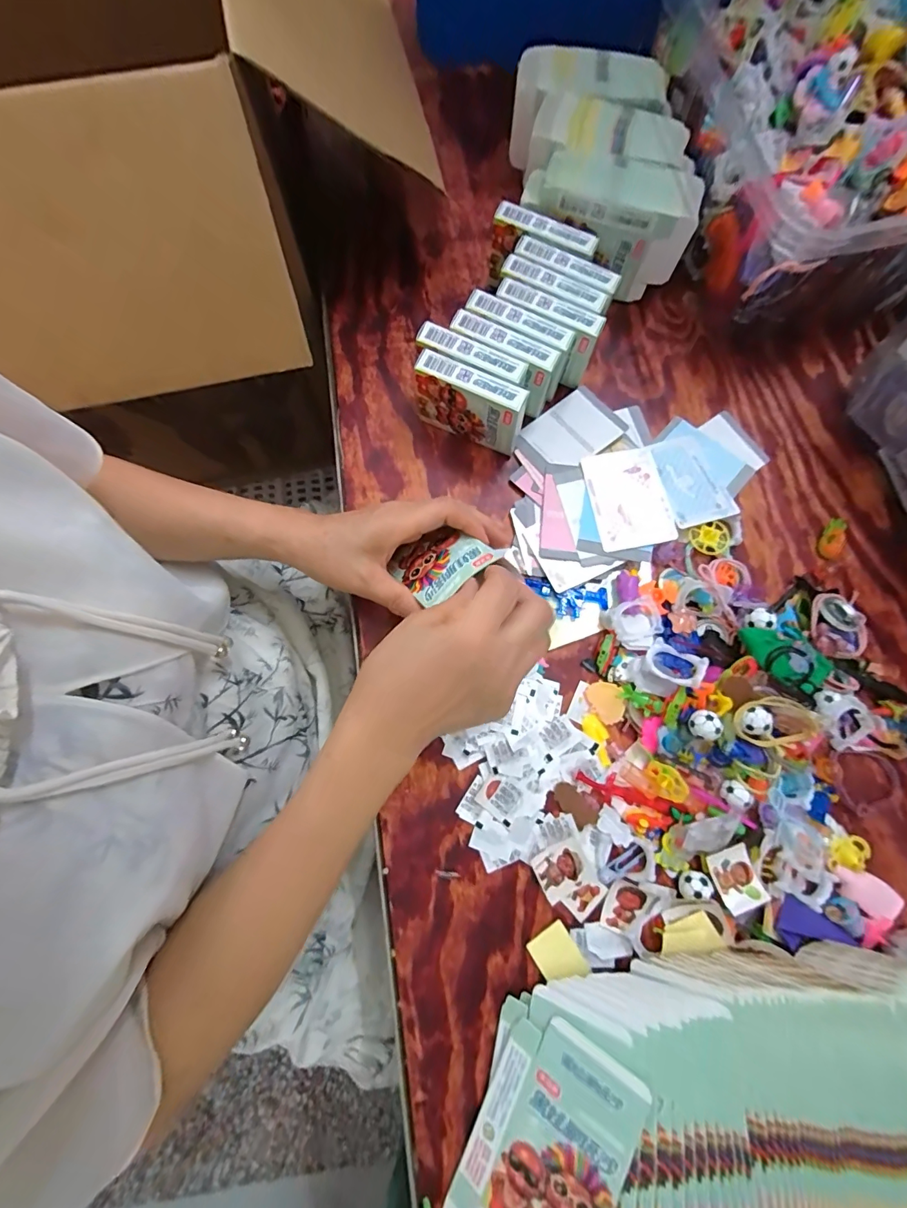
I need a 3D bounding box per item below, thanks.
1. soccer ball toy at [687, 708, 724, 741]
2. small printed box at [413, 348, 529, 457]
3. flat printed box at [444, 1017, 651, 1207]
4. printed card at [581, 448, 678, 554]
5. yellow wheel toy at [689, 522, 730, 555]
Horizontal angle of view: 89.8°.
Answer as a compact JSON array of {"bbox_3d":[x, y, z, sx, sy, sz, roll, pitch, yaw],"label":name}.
[{"bbox_3d":[0.186,0.090,0.338,0.018,0.018,0.021,-1,77,0],"label":"soccer ball toy"},{"bbox_3d":[0.010,-0.170,0.389,0.100,0.068,0.024,22,78,5],"label":"small printed box"},{"bbox_3d":[0.056,0.342,0.281,0.083,0.007,0.145,20,82,31],"label":"flat printed box"},{"bbox_3d":[0.151,-0.091,0.394,0.064,0.004,0.090,-9,75,-3],"label":"printed card"},{"bbox_3d":[0.221,-0.057,0.389,0.037,0.009,0.028,-22,78,-5],"label":"yellow wheel toy"}]

